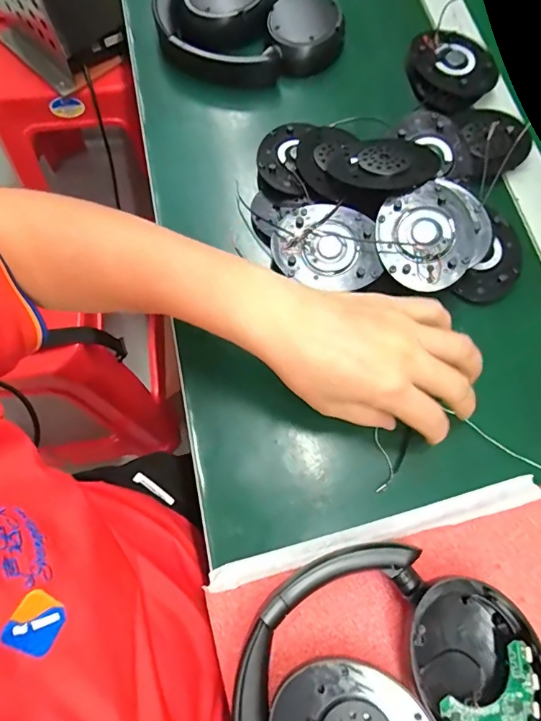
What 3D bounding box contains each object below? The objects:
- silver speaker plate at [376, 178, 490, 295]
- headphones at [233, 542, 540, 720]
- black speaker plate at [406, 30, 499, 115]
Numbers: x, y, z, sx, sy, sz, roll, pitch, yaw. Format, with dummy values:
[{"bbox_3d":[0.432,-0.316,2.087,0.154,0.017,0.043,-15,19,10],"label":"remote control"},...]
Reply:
[{"bbox_3d":[0.123,-0.094,0.335,0.085,0.013,0.076,-19,73,-8],"label":"silver speaker plate"},{"bbox_3d":[0.062,0.187,0.247,0.153,0.036,0.155,-1,72,2],"label":"headphones"},{"bbox_3d":[0.166,-0.266,0.412,0.071,0.016,0.078,0,72,-1],"label":"black speaker plate"}]

